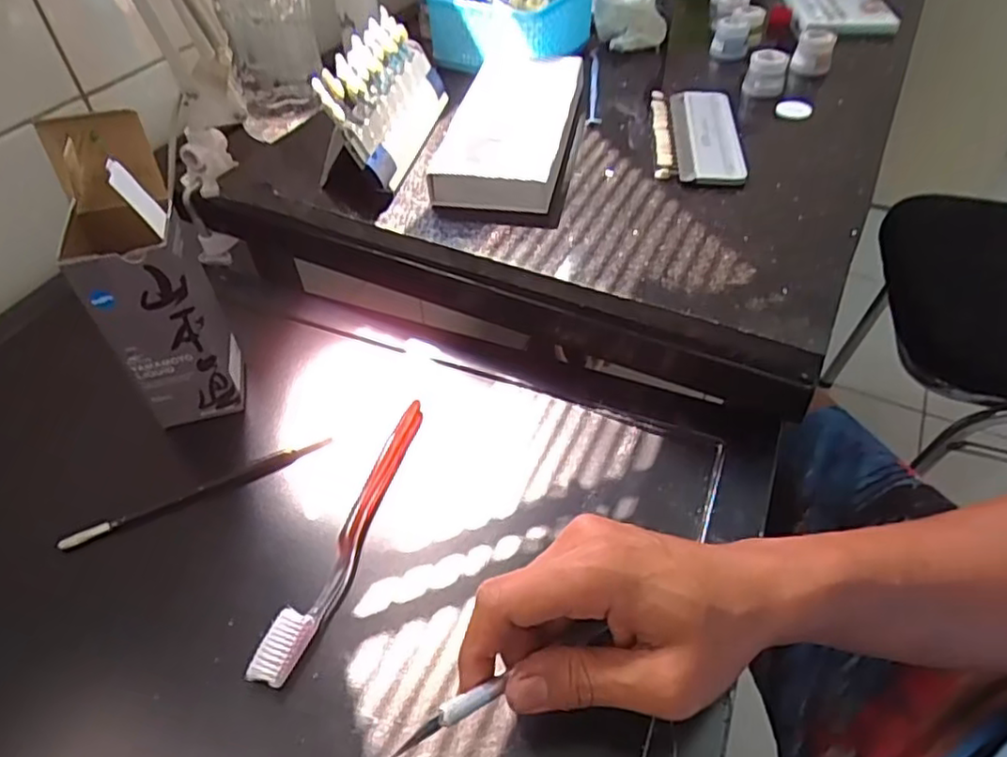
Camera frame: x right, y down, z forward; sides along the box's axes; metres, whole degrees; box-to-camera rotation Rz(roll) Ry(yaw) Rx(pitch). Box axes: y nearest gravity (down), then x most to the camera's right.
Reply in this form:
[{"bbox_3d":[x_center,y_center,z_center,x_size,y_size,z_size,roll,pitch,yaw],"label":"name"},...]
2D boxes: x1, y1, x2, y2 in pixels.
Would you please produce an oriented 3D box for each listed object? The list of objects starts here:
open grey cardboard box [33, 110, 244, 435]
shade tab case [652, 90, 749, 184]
[{"bbox_3d":[-0.218,-0.058,0.403,0.063,0.179,0.068,-20,49,-15],"label":"open grey cardboard box"},{"bbox_3d":[0.164,-0.208,0.551,0.071,0.010,0.146,4,47,7],"label":"shade tab case"}]

